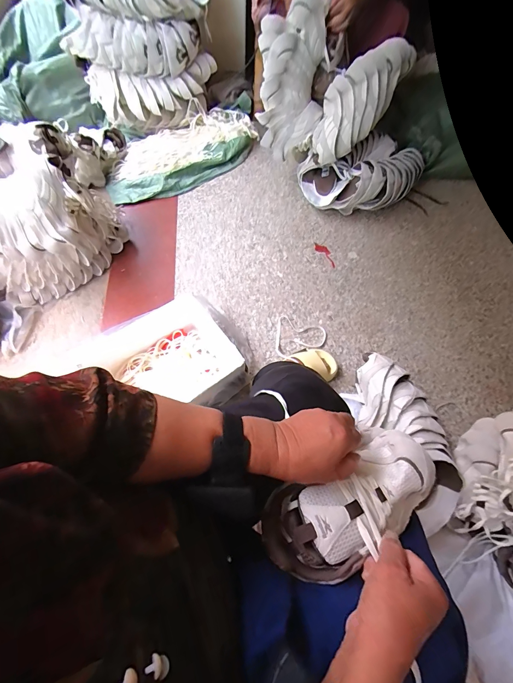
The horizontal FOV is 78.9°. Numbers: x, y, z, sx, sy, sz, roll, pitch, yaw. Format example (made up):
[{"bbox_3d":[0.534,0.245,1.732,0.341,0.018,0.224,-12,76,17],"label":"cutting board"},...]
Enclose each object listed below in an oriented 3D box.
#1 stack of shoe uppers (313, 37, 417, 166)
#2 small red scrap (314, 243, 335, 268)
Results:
[{"bbox_3d":[0.325,-0.780,1.004,0.390,0.135,0.147,-47,73,20],"label":"stack of shoe uppers"},{"bbox_3d":[0.251,-0.310,1.110,0.042,0.006,0.116,-35,69,-19],"label":"small red scrap"}]

